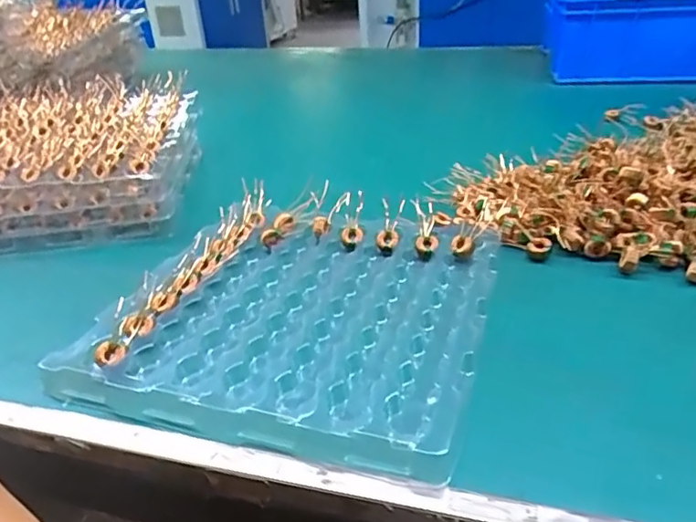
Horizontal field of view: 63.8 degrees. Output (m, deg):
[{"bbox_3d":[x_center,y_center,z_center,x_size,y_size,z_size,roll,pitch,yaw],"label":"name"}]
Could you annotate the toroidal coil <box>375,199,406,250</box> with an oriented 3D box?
[{"bbox_3d":[0.042,-0.037,0.554,0.022,0.011,0.066,3,45,13],"label":"toroidal coil"}]

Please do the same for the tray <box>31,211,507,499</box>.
[{"bbox_3d":[-0.034,0.034,0.455,0.277,0.034,0.280,9,35,17],"label":"tray"}]

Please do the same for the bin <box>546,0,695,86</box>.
[{"bbox_3d":[0.587,-0.450,1.061,0.414,0.184,0.317,6,34,13],"label":"bin"}]

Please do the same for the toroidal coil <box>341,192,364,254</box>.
[{"bbox_3d":[0.008,-0.041,0.574,0.023,0.013,0.081,2,45,12],"label":"toroidal coil"}]

